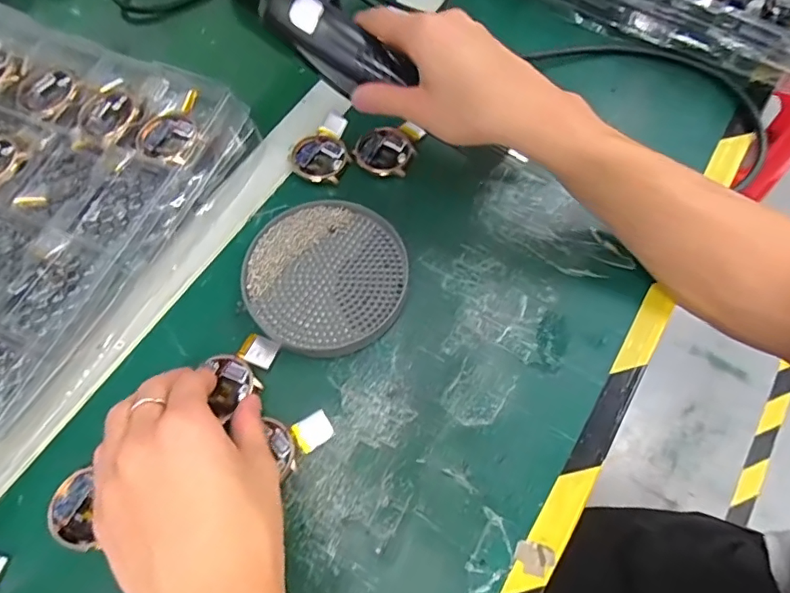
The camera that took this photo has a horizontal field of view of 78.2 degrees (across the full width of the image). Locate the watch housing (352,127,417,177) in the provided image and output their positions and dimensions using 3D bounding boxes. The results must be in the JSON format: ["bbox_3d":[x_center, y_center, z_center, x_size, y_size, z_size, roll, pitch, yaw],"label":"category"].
[{"bbox_3d":[-0.008,-0.116,0.393,0.044,0.010,0.042,22,69,10],"label":"watch housing"}]

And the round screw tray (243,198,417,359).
[{"bbox_3d":[-0.048,-0.014,0.348,0.112,0.014,0.111,0,67,1],"label":"round screw tray"}]

